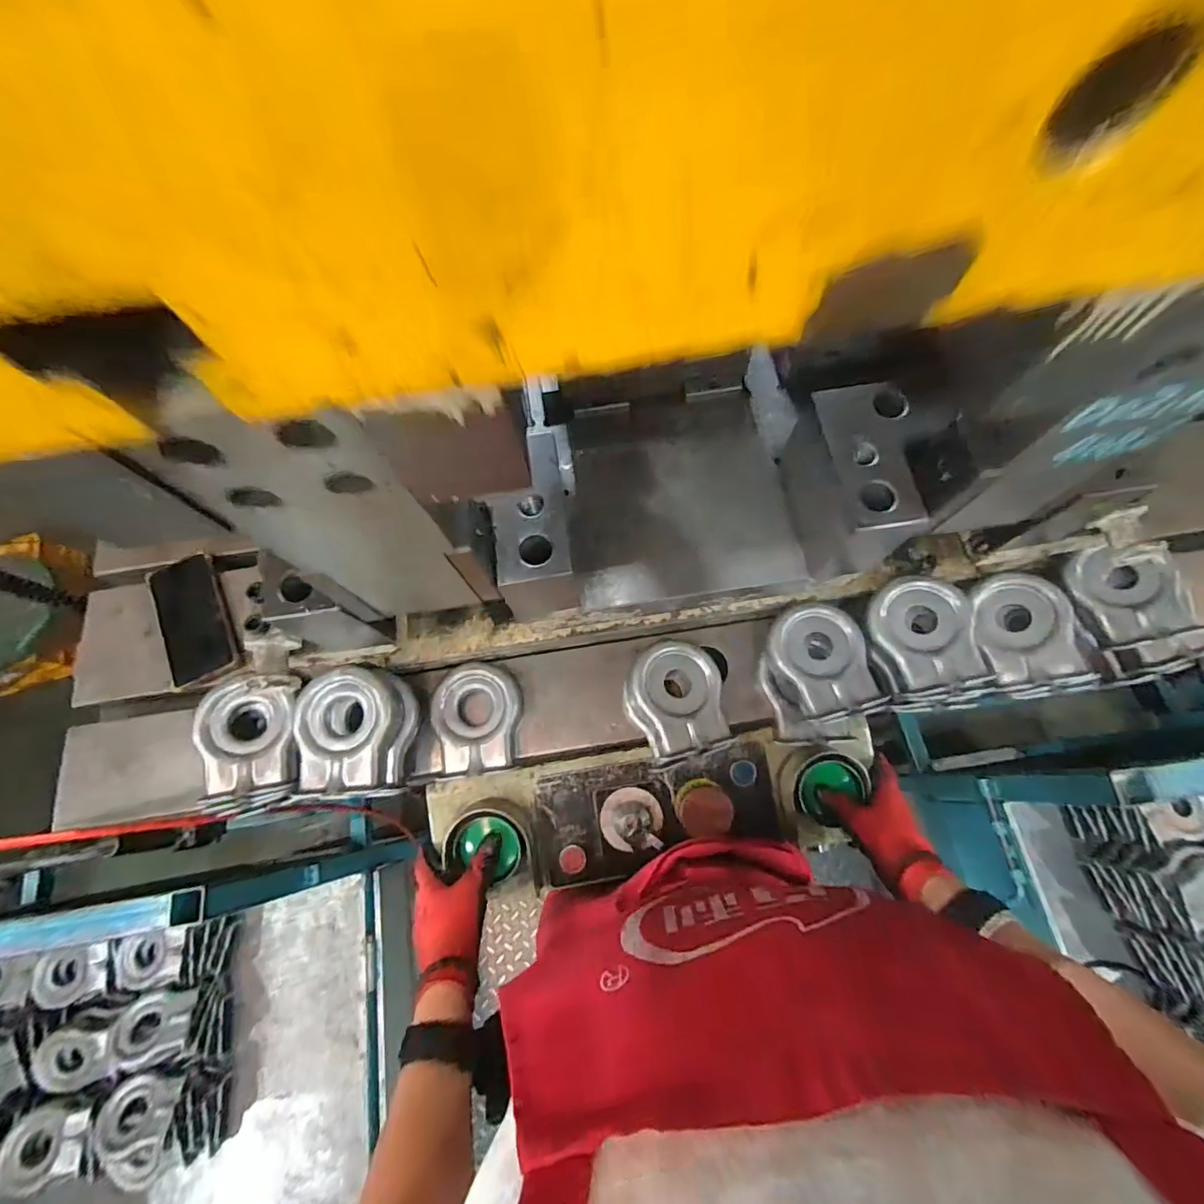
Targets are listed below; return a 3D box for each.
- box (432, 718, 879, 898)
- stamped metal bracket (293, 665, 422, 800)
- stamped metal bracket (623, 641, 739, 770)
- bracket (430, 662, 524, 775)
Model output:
[{"bbox_3d":[0.059,0.223,0.564,0.475,0.088,0.120,-9,70,0],"label":"box"},{"bbox_3d":[-0.254,0.136,0.553,0.105,0.067,0.121,-2,71,2],"label":"stamped metal bracket"},{"bbox_3d":[0.082,0.105,0.574,0.104,0.028,0.121,-18,71,-4],"label":"stamped metal bracket"},{"bbox_3d":[-0.142,0.130,0.596,0.093,0.032,0.115,2,71,3],"label":"bracket"}]

